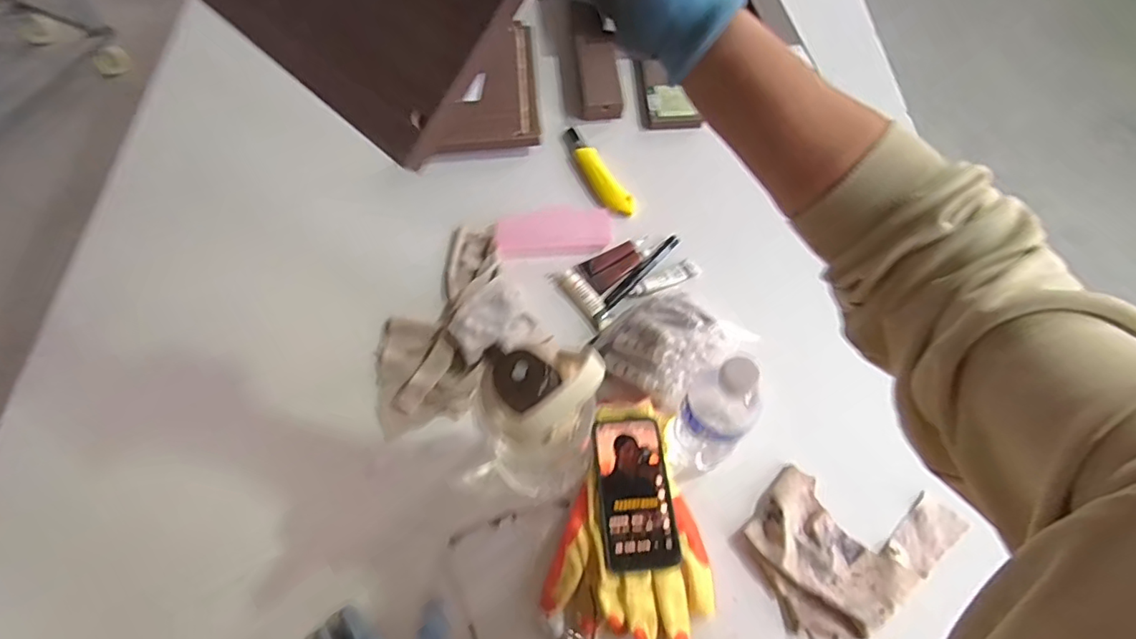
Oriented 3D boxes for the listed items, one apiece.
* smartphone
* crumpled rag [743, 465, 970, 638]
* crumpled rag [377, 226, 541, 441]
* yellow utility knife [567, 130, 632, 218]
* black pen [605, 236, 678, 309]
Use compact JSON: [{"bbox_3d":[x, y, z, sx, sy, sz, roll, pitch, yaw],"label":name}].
[{"bbox_3d":[0.069,0.179,0.594,0.077,0.015,0.156,-5,55,-2],"label":"smartphone"},{"bbox_3d":[0.296,0.223,0.592,0.207,0.024,0.155,-30,67,-13],"label":"crumpled rag"},{"bbox_3d":[-0.134,0.013,0.695,0.183,0.044,0.286,26,67,13],"label":"crumpled rag"},{"bbox_3d":[0.044,-0.220,0.821,0.032,0.021,0.179,-23,65,-10],"label":"yellow utility knife"},{"bbox_3d":[0.096,-0.064,0.735,0.018,0.008,0.136,41,71,19],"label":"black pen"}]

